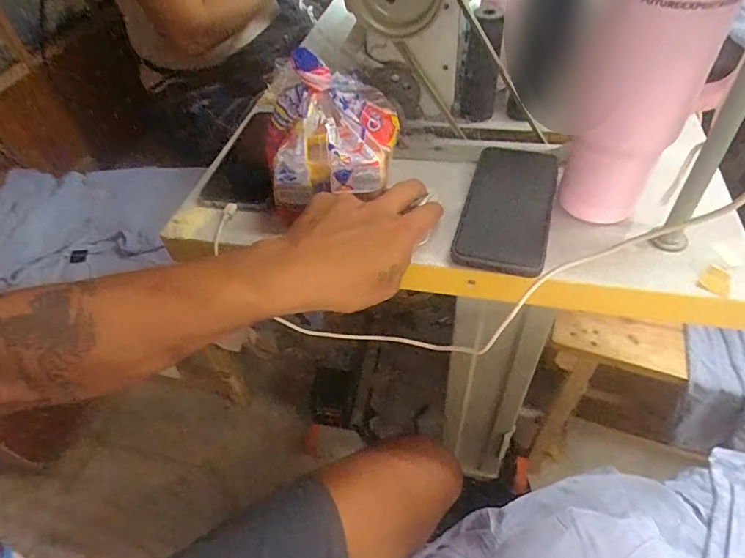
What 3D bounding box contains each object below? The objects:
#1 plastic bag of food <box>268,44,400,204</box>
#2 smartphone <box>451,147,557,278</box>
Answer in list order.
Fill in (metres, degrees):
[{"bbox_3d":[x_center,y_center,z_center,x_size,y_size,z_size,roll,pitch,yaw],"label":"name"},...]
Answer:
[{"bbox_3d":[-0.037,-0.136,0.423,0.122,0.105,0.100,-12,48,-6],"label":"plastic bag of food"},{"bbox_3d":[0.131,-0.073,0.458,0.077,0.013,0.173,12,50,15],"label":"smartphone"}]

